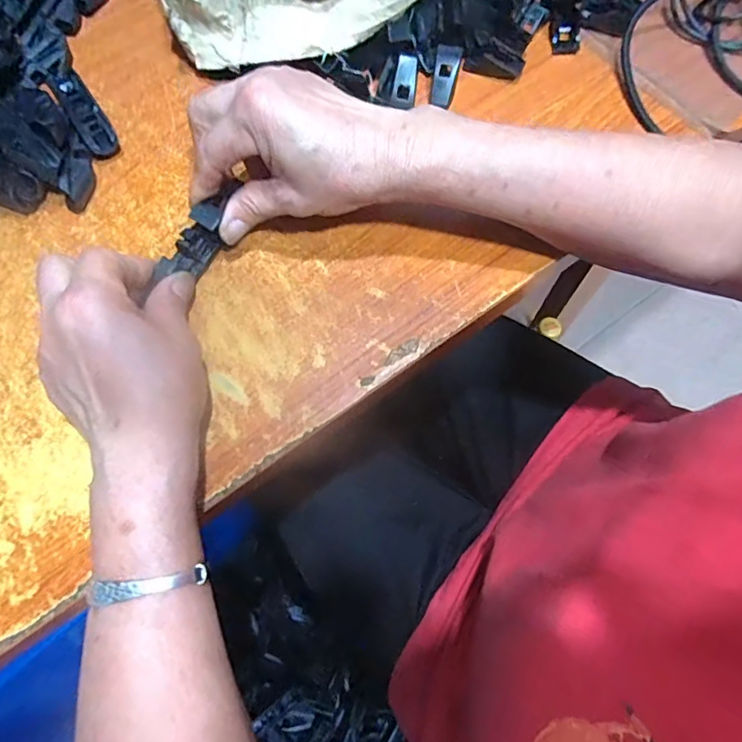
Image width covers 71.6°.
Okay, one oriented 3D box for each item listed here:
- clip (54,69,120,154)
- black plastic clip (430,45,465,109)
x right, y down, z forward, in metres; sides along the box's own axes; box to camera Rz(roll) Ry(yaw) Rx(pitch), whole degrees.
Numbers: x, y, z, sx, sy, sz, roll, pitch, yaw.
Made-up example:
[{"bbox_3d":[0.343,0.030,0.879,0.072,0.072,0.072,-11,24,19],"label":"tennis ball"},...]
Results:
[{"bbox_3d":[-0.202,-0.184,0.363,0.020,0.012,0.076,-32,74,-9],"label":"clip"},{"bbox_3d":[0.053,-0.210,0.366,0.018,0.011,0.045,12,93,3],"label":"black plastic clip"}]

